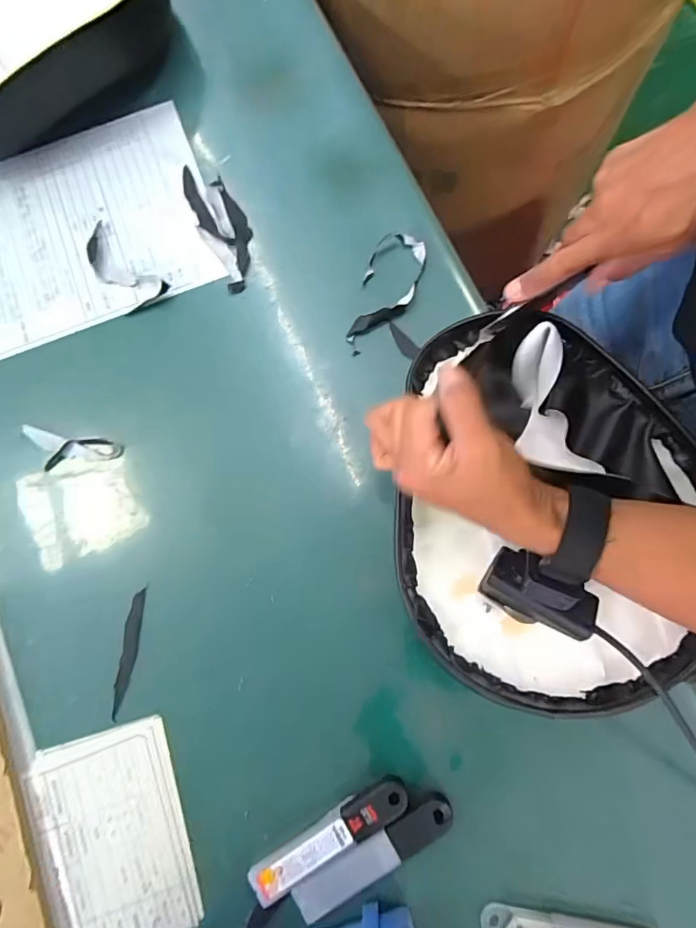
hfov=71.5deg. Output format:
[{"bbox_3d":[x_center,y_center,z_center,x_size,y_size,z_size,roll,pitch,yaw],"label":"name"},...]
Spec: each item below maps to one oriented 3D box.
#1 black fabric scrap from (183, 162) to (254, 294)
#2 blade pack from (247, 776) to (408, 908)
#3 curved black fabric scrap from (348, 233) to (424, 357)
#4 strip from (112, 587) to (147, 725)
[{"bbox_3d":[-0.121,-0.230,0.463,0.044,0.007,0.139,-27,80,-5],"label":"black fabric scrap"},{"bbox_3d":[-0.014,0.274,0.356,0.126,0.006,0.027,-30,59,-5],"label":"blade pack"},{"bbox_3d":[0.035,-0.153,0.436,0.048,0.015,0.119,17,79,3],"label":"curved black fabric scrap"},{"bbox_3d":[-0.179,0.153,0.393,0.014,0.004,0.099,6,79,1],"label":"strip"}]

